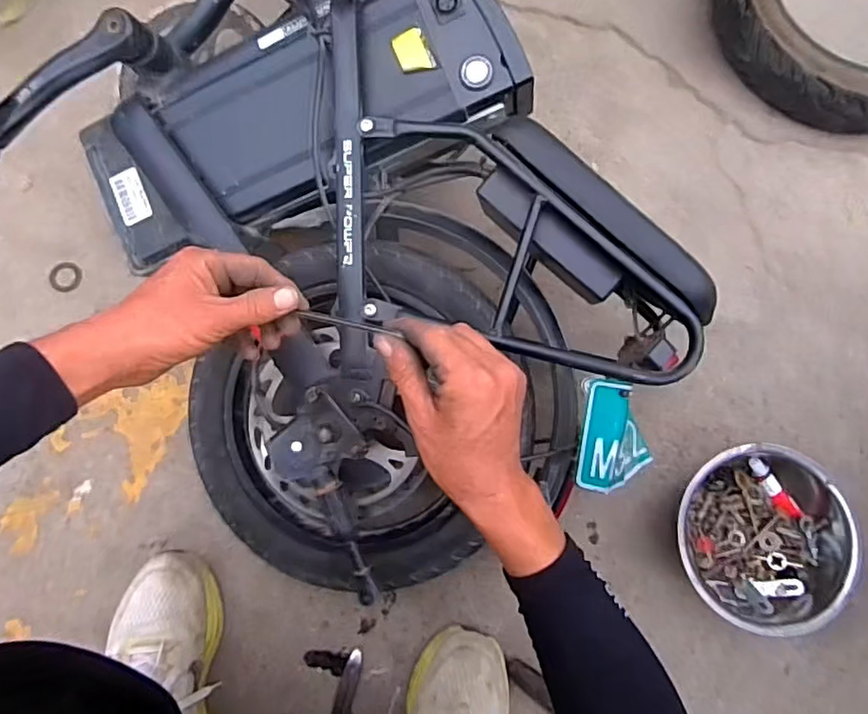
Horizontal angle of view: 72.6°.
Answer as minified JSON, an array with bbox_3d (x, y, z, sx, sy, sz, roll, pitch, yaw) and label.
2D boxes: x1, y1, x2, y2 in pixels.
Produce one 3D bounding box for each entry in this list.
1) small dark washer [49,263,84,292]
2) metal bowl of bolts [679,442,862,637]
[{"bbox_3d":[-0.439,-0.095,0.704,0.036,0.009,0.037,0,80,1],"label":"small dark washer"},{"bbox_3d":[0.362,0.197,0.646,0.176,0.094,0.179,0,80,1],"label":"metal bowl of bolts"}]

